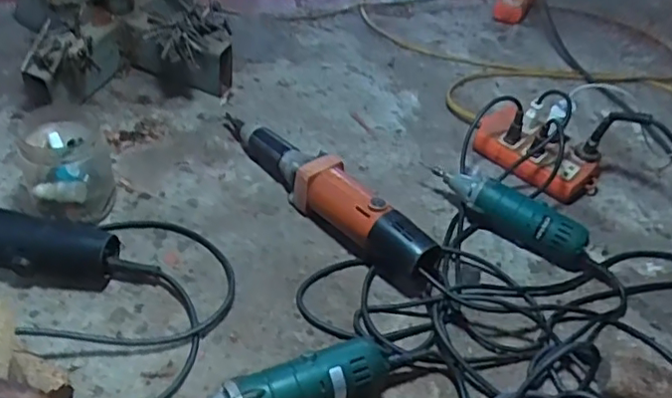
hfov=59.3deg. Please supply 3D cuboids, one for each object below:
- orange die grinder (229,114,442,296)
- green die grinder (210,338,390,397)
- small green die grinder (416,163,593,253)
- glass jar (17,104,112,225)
[{"bbox_3d":[-0.025,-0.023,0.769,0.064,0.069,0.399,-27,52,-33],"label":"orange die grinder"},{"bbox_3d":[-0.047,0.185,0.545,0.209,0.056,0.055,-18,47,-26],"label":"green die grinder"},{"bbox_3d":[0.213,0.013,0.775,0.227,0.058,0.045,30,46,24],"label":"small green die grinder"},{"bbox_3d":[-0.319,-0.034,0.704,0.089,0.115,0.101,-7,43,-15],"label":"glass jar"}]

